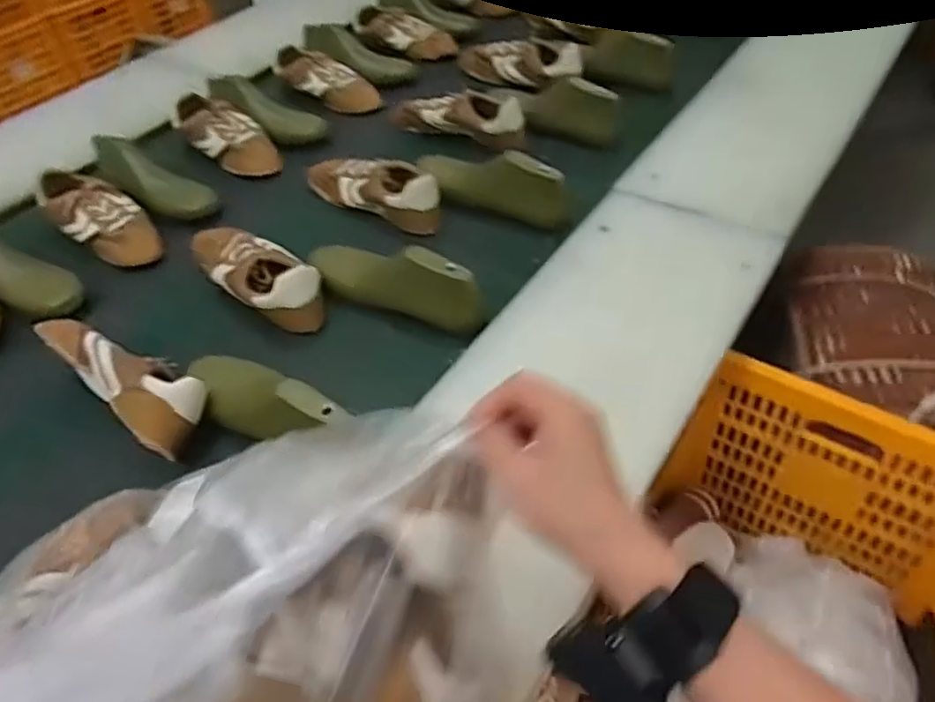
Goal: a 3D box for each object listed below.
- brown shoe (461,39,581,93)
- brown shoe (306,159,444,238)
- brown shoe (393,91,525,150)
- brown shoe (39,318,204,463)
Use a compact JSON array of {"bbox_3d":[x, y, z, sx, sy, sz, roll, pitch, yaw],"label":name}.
[{"bbox_3d":[0.104,-0.564,1.294,0.257,0.101,0.096,34,59,32],"label":"brown shoe"},{"bbox_3d":[-0.138,-0.255,1.037,0.255,0.068,0.104,24,55,26],"label":"brown shoe"},{"bbox_3d":[-0.016,-0.398,1.153,0.242,0.079,0.078,21,53,24],"label":"brown shoe"},{"bbox_3d":[-0.380,0.026,0.749,0.235,0.082,0.083,30,58,30],"label":"brown shoe"}]

